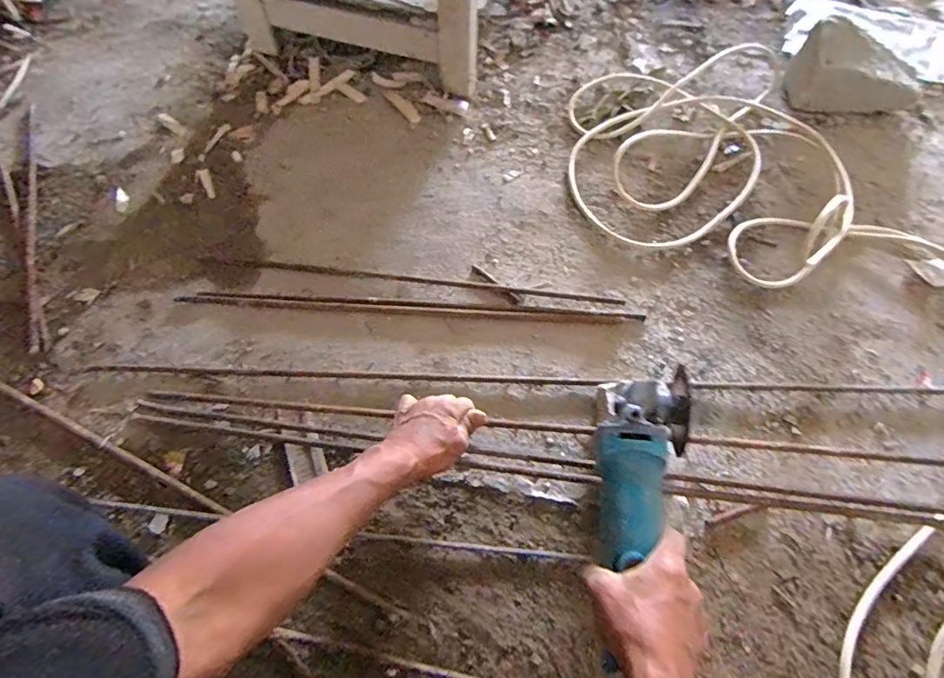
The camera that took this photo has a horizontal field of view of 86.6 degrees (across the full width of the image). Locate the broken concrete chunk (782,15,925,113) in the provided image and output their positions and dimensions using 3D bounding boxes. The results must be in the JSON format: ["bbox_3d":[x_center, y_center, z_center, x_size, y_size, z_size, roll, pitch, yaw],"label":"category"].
[{"bbox_3d":[0.656,-0.448,0.842,0.204,0.118,0.090,7,64,5],"label":"broken concrete chunk"}]

